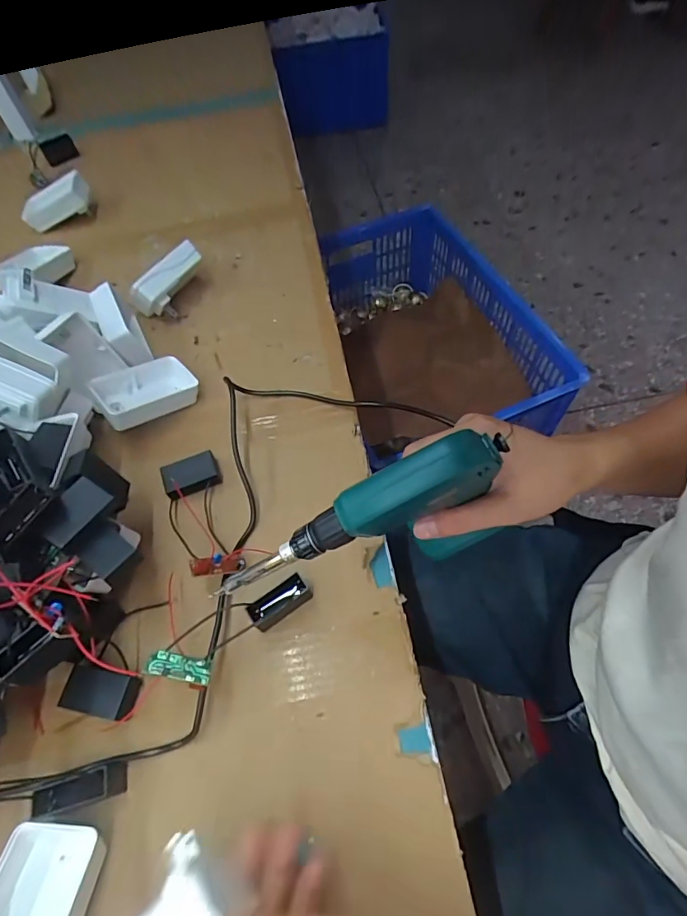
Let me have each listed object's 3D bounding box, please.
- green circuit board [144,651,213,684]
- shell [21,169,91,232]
[{"bbox_3d":[-0.112,0.142,0.318,0.043,0.005,0.016,6,60,8],"label":"green circuit board"},{"bbox_3d":[-0.383,-0.341,0.627,0.099,0.038,0.038,-27,61,8],"label":"shell"}]

